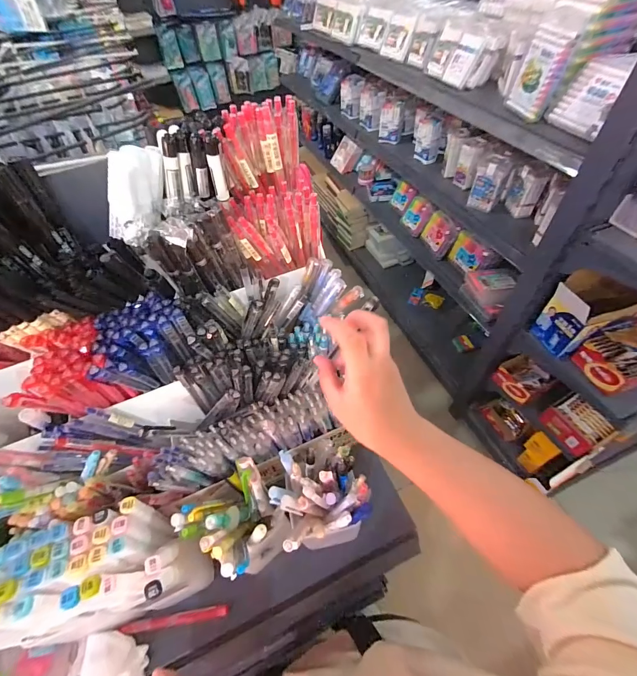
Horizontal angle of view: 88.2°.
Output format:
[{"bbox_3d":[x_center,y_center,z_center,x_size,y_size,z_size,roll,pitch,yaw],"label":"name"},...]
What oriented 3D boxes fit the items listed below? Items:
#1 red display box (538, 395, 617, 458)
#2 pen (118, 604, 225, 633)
[{"bbox_3d":[0.807,0.273,1.030,0.084,0.143,0.159,-31,56,-18],"label":"red display box"},{"bbox_3d":[-0.161,0.315,0.367,0.115,0.011,0.010,-9,52,-3],"label":"pen"}]

